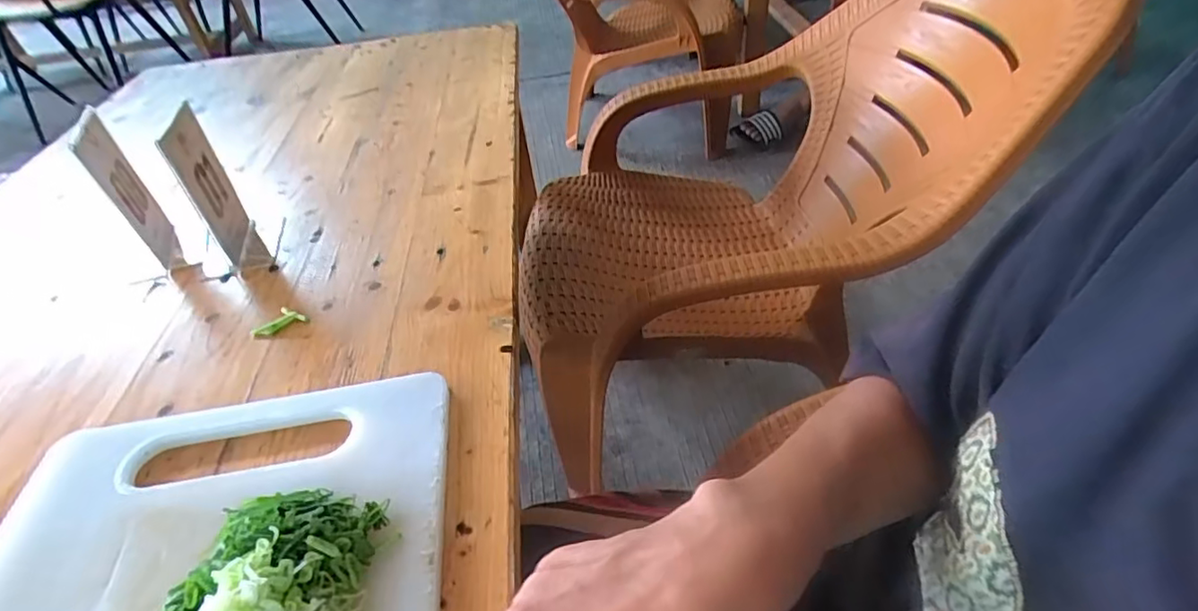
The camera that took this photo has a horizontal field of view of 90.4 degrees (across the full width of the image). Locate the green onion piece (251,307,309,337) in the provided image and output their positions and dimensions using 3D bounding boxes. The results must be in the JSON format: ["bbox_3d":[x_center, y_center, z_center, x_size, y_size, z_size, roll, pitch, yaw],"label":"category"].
[{"bbox_3d":[-0.245,0.012,0.453,0.040,0.007,0.017,-24,44,-18],"label":"green onion piece"}]

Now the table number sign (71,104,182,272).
[{"bbox_3d":[-0.386,-0.092,0.491,0.009,0.124,0.059,-19,40,-8],"label":"table number sign"}]

